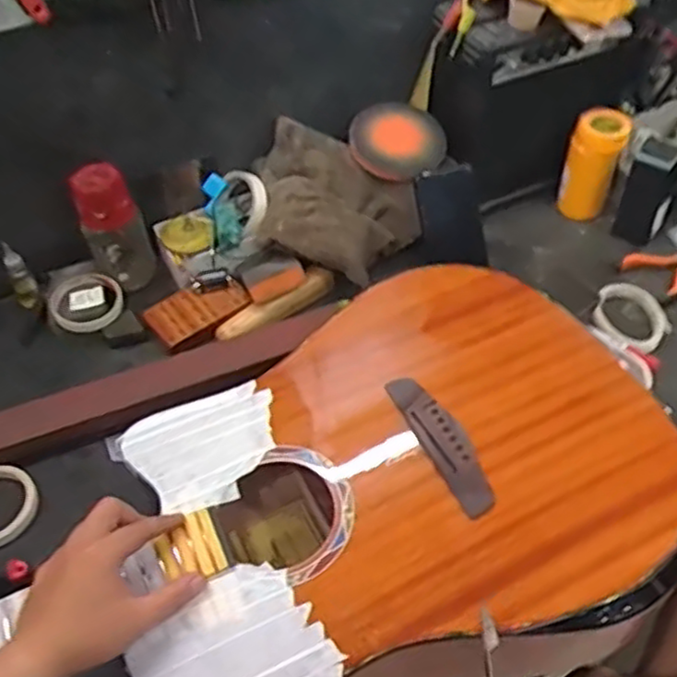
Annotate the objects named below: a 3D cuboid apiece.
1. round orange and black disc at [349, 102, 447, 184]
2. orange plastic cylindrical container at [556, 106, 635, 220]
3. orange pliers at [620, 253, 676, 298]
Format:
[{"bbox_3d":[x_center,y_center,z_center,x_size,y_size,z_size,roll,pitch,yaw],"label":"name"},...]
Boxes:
[{"bbox_3d":[0.076,-0.255,0.937,0.122,0.023,0.098,14,92,3],"label":"round orange and black disc"},{"bbox_3d":[0.345,-0.236,0.983,0.073,0.136,0.055,10,49,13],"label":"orange plastic cylindrical container"},{"bbox_3d":[0.418,-0.095,0.944,0.082,0.011,0.083,31,57,28],"label":"orange pliers"}]

